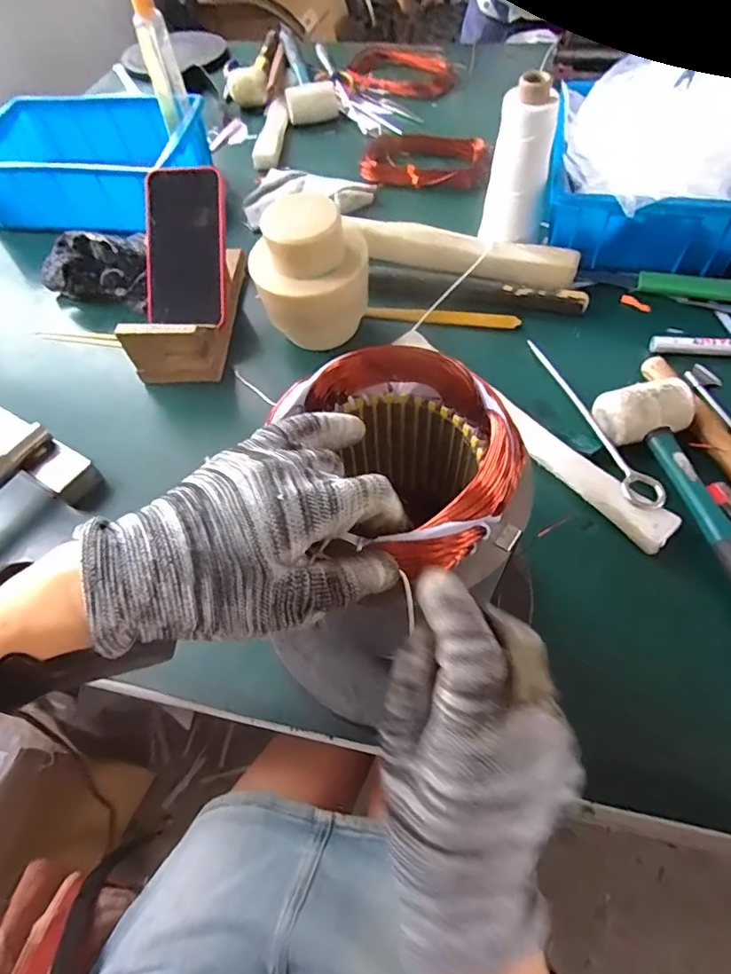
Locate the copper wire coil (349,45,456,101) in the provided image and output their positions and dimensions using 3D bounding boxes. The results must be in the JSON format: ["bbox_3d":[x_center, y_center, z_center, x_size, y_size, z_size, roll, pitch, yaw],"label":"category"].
[{"bbox_3d":[0.064,-0.699,0.871,0.192,0.040,0.115,16,68,13],"label":"copper wire coil"}]

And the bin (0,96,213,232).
[{"bbox_3d":[-0.366,-0.449,0.702,0.286,0.076,0.218,2,58,5],"label":"bin"}]

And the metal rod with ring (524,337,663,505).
[{"bbox_3d":[0.194,-0.069,0.457,0.025,0.008,0.210,-16,58,-6],"label":"metal rod with ring"}]

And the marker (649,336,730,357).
[{"bbox_3d":[0.352,-0.135,0.499,0.142,0.010,0.018,5,58,7],"label":"marker"}]

